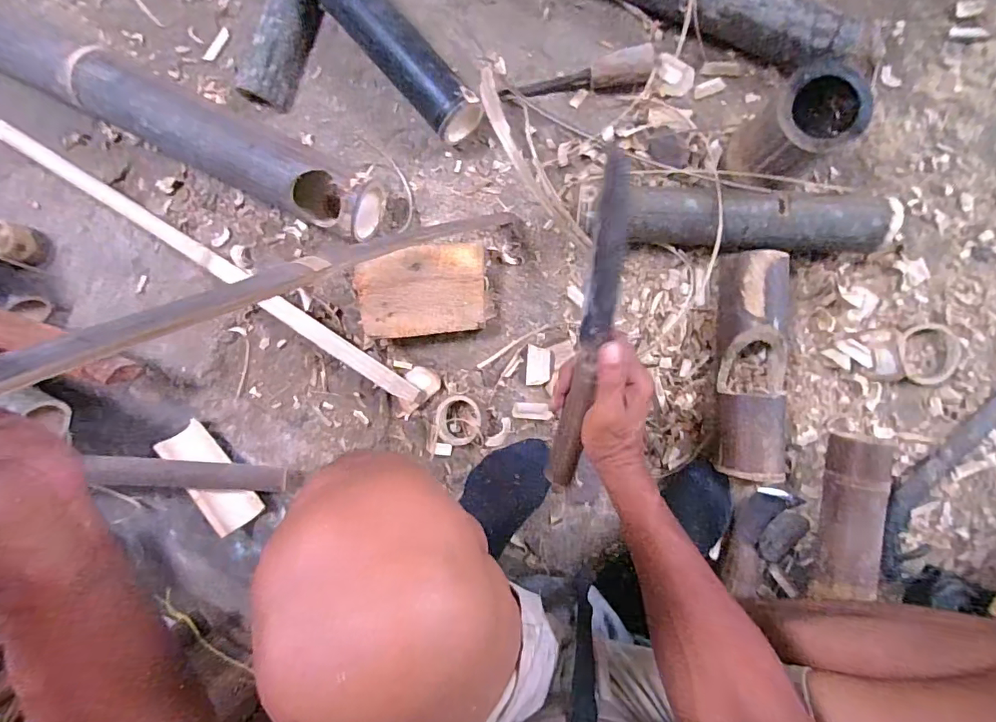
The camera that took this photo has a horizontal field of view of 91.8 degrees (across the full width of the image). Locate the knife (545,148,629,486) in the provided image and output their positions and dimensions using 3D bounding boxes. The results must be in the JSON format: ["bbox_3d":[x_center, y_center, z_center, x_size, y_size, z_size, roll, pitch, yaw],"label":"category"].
[{"bbox_3d":[0.081,-0.017,0.430,0.028,0.026,0.292,9,108,5],"label":"knife"}]

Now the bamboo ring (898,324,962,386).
[{"bbox_3d":[0.543,-0.009,0.609,0.087,0.025,0.076,-4,90,5],"label":"bamboo ring"}]

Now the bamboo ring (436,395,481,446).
[{"bbox_3d":[-0.055,0.082,0.668,0.060,0.030,0.067,2,91,5],"label":"bamboo ring"}]

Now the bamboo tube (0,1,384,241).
[{"bbox_3d":[-0.526,-0.371,0.662,0.800,0.095,0.091,26,93,4],"label":"bamboo tube"}]

